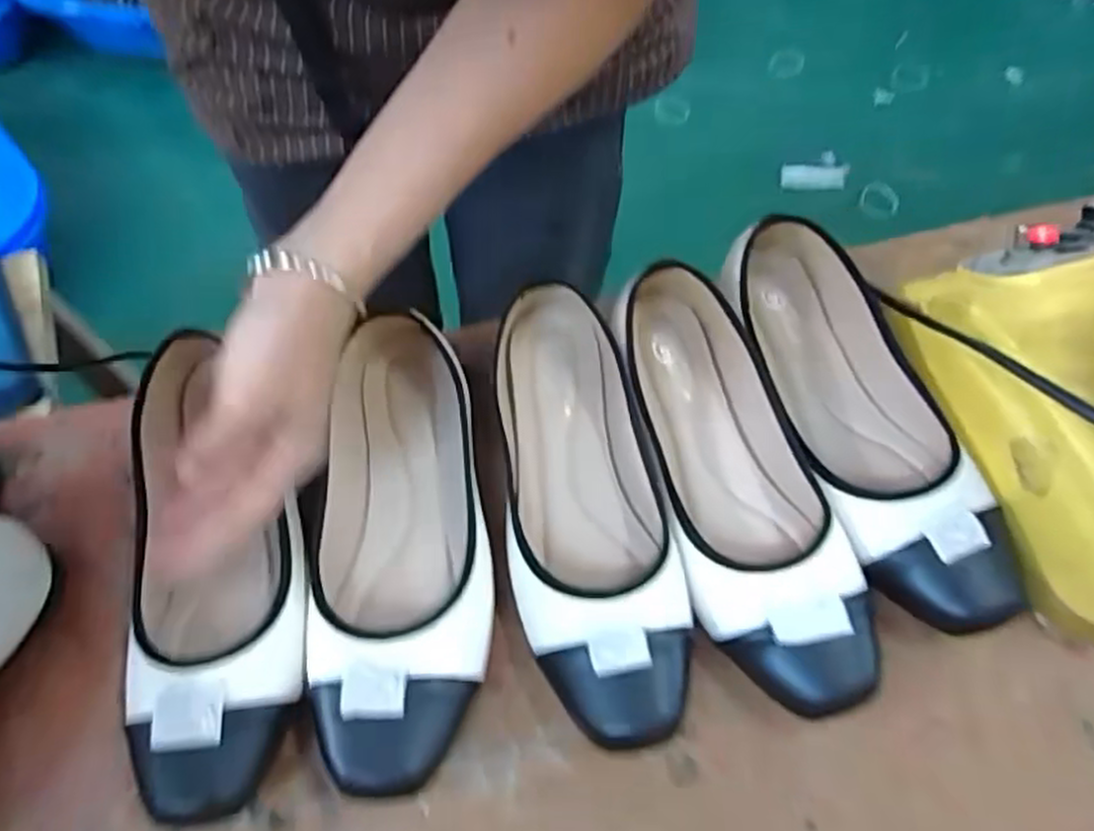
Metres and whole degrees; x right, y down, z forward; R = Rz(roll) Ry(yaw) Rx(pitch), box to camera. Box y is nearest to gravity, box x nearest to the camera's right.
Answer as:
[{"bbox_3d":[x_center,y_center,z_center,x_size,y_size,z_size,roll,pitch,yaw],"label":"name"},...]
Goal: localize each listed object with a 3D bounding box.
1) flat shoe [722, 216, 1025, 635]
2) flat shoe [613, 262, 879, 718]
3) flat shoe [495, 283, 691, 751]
[{"bbox_3d":[0.160,0.000,0.406,0.076,0.052,0.233,-19,63,-8],"label":"flat shoe"},{"bbox_3d":[0.095,0.030,0.394,0.080,0.052,0.240,-13,62,-5],"label":"flat shoe"},{"bbox_3d":[0.015,0.045,0.395,0.081,0.047,0.234,-9,64,-4],"label":"flat shoe"}]

